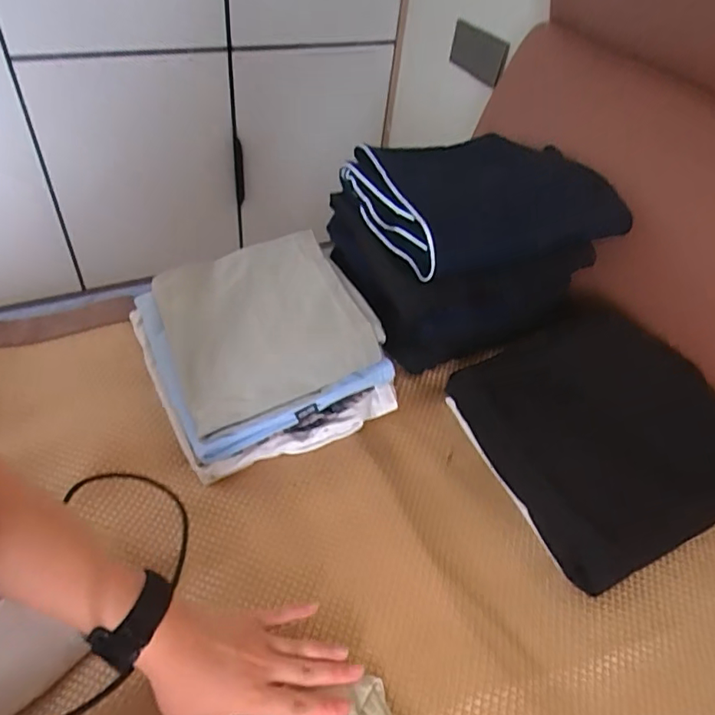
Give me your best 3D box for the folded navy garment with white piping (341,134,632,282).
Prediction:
[{"bbox_3d":[0.148,-0.206,0.687,0.273,0.066,0.257,-14,50,-20],"label":"folded navy garment with white piping"}]

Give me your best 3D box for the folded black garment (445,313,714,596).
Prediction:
[{"bbox_3d":[0.249,0.074,0.572,0.213,0.119,0.263,-18,51,-23],"label":"folded black garment"}]

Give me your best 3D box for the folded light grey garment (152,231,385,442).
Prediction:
[{"bbox_3d":[-0.114,-0.044,0.641,0.220,0.022,0.266,-25,50,-8],"label":"folded light grey garment"}]

